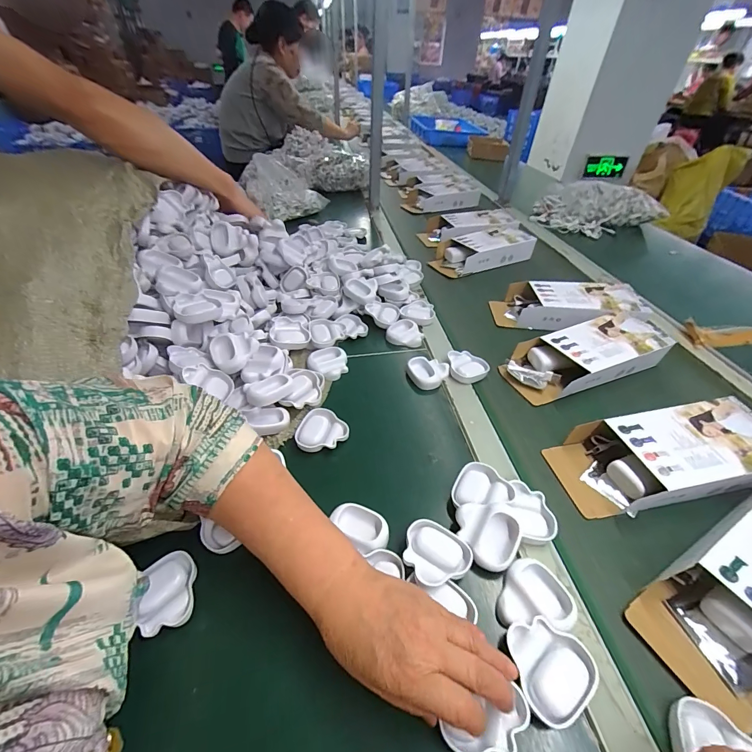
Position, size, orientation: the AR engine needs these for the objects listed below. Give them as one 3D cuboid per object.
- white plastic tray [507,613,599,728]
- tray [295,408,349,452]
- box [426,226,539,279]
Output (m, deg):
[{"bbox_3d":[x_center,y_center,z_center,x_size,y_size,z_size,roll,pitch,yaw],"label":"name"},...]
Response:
[{"bbox_3d":[0.135,0.229,0.281,0.061,0.013,0.059,-32,56,-30],"label":"white plastic tray"},{"bbox_3d":[-0.071,0.070,0.465,0.065,0.019,0.061,-5,46,-9],"label":"tray"},{"bbox_3d":[0.260,-0.310,0.861,0.250,0.063,0.123,-19,50,-21],"label":"box"}]

